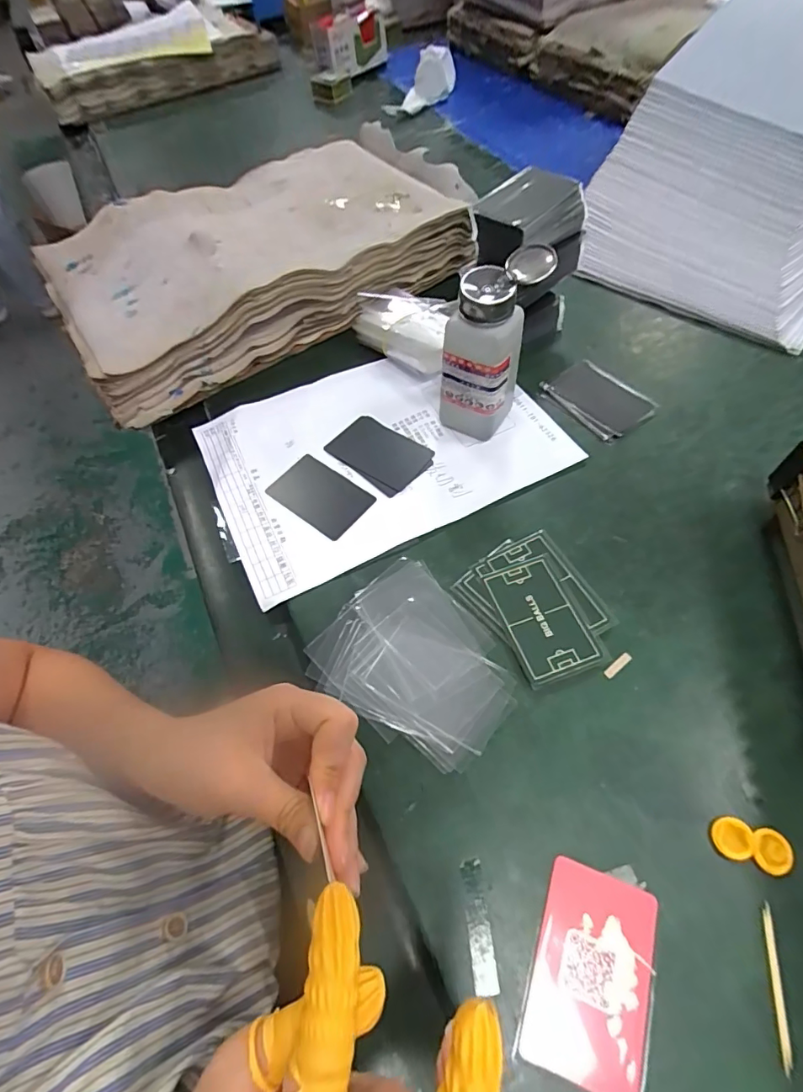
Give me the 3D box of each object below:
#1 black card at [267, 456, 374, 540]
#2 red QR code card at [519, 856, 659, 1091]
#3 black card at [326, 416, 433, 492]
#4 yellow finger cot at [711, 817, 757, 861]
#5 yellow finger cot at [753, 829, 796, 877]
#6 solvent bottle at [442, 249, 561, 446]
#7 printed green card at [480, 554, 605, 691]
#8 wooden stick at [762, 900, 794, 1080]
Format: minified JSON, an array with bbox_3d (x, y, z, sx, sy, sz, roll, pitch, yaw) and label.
[{"bbox_3d":[-0.070,-0.044,0.423,0.088,0.004,0.056,33,66,24],"label":"black card"},{"bbox_3d":[0.096,0.217,0.245,0.054,0.004,0.087,16,63,16],"label":"red QR code card"},{"bbox_3d":[-0.020,-0.085,0.431,0.087,0.004,0.054,31,66,20],"label":"black card"},{"bbox_3d":[0.183,0.161,0.267,0.021,0.004,0.020,-10,60,-3],"label":"yellow finger cot"},{"bbox_3d":[0.203,0.167,0.263,0.020,0.004,0.020,15,61,12],"label":"yellow finger cot"},{"bbox_3d":[0.070,-0.155,0.388,0.055,0.134,0.069,36,68,21],"label":"solvent bottle"},{"bbox_3d":[0.097,0.050,0.339,0.053,0.004,0.085,-18,60,-7],"label":"printed green card"},{"bbox_3d":[0.184,0.215,0.236,0.005,0.004,0.064,10,61,9],"label":"wooden stick"}]

